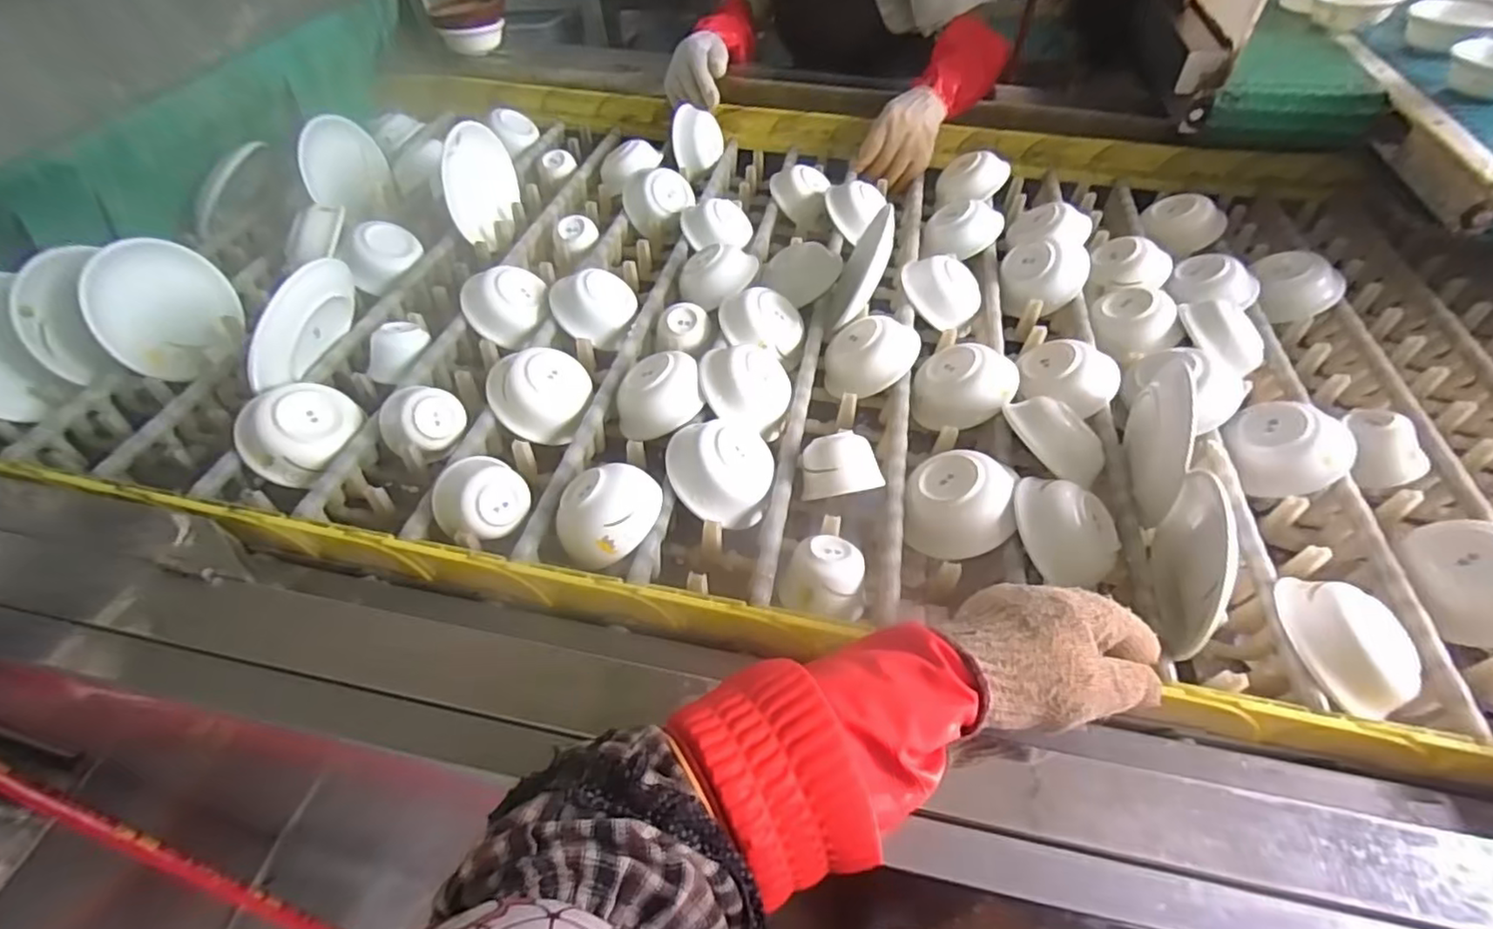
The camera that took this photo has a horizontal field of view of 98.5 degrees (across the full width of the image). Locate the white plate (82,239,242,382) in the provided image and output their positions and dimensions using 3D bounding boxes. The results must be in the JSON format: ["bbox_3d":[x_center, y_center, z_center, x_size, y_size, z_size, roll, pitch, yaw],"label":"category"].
[{"bbox_3d":[-0.637,-0.174,0.706,0.032,0.135,0.142,7,58,21],"label":"white plate"}]

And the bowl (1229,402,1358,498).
[{"bbox_3d":[0.533,-0.017,0.645,0.108,0.056,0.108,-53,28,-11],"label":"bowl"}]

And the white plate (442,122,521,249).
[{"bbox_3d":[-0.373,-0.391,0.902,0.017,0.142,0.151,8,57,21],"label":"white plate"}]

